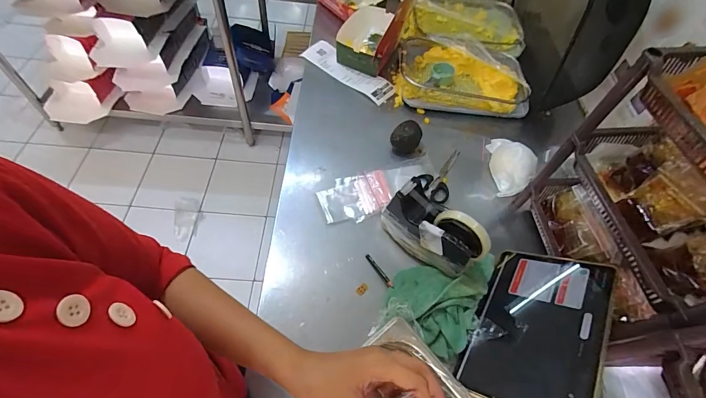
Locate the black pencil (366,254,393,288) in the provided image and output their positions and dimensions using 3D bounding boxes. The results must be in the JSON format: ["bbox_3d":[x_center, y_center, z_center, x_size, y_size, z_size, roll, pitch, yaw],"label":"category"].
[{"bbox_3d":[0.044,0.121,0.574,0.009,0.007,0.071,-30,62,-18],"label":"black pencil"}]

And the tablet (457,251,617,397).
[{"bbox_3d":[0.265,0.183,0.498,0.160,0.009,0.255,5,45,42],"label":"tablet"}]

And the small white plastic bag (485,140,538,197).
[{"bbox_3d":[0.323,-0.076,0.708,0.074,0.067,0.137,0,58,-6],"label":"small white plastic bag"}]

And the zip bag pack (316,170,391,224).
[{"bbox_3d":[0.005,-0.005,0.651,0.134,0.012,0.095,-12,58,-8],"label":"zip bag pack"}]

